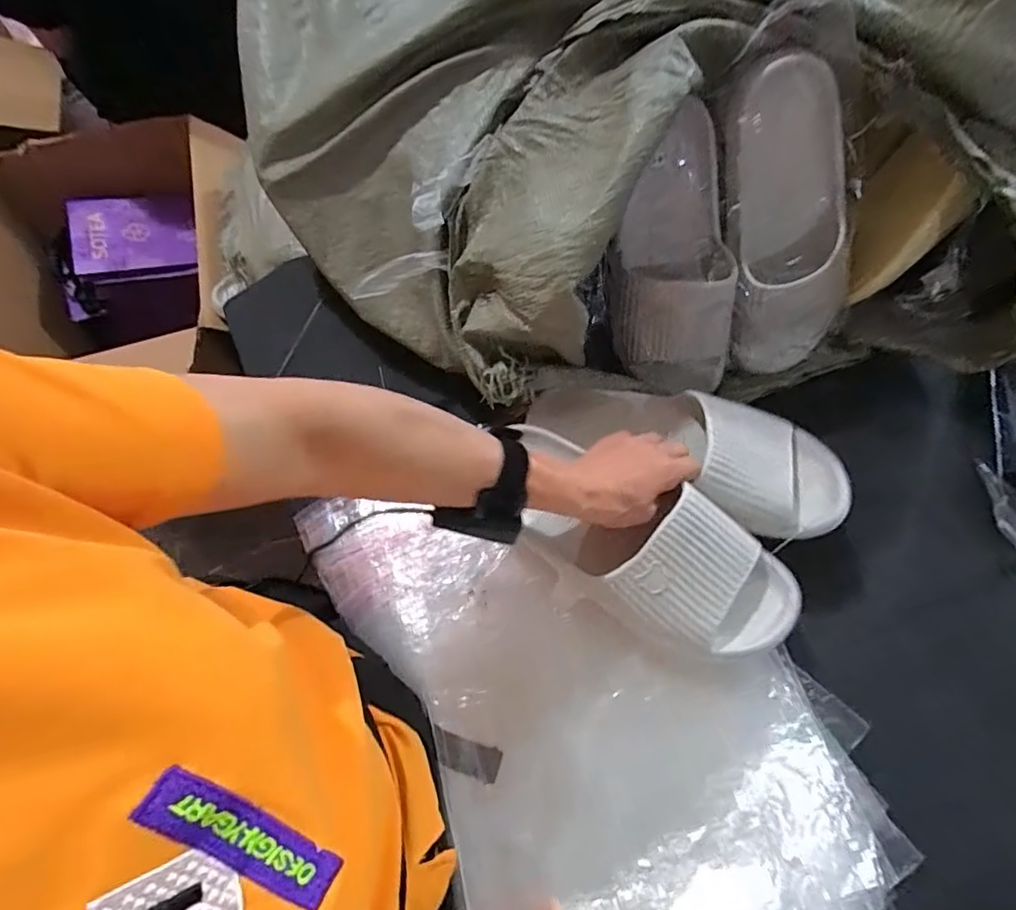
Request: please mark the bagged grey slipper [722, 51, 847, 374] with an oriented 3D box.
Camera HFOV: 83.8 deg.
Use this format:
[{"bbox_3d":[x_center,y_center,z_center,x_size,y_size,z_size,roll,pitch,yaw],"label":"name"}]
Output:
[{"bbox_3d":[0.248,-0.205,0.504,0.117,0.255,0.072,-23,30,-8],"label":"bagged grey slipper"}]

